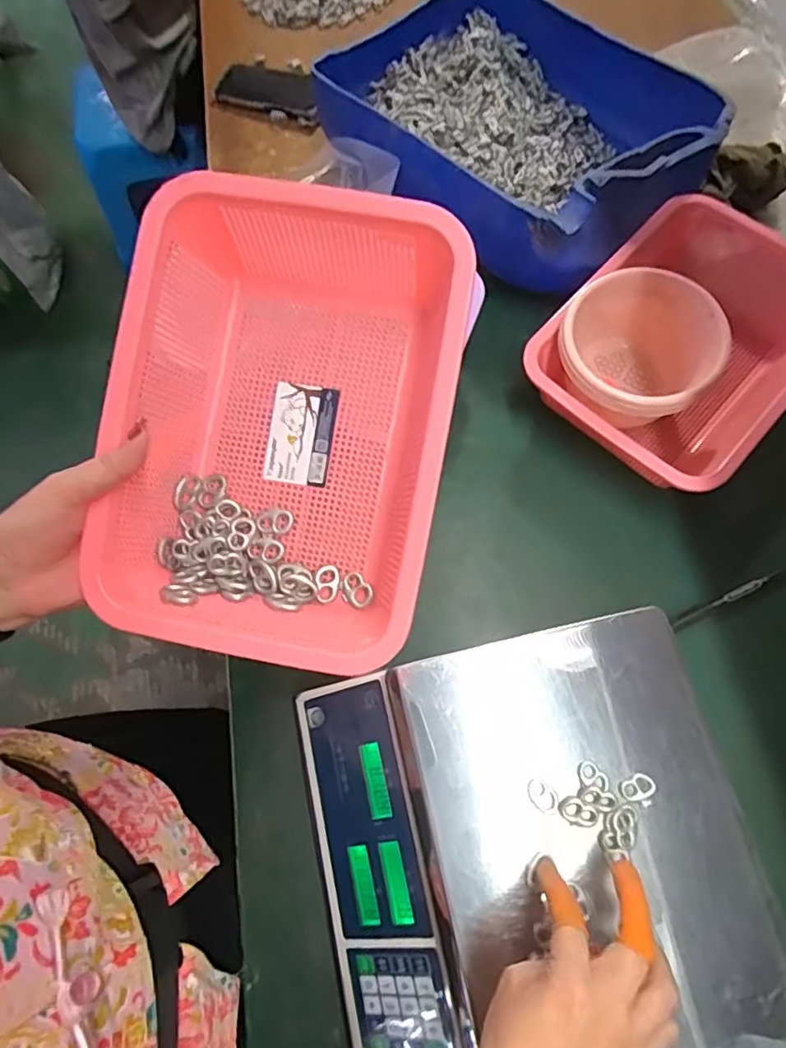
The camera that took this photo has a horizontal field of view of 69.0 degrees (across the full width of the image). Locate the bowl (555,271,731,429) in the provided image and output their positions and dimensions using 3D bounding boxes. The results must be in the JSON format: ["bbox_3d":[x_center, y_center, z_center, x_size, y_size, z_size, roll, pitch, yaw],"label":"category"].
[{"bbox_3d":[0.238,-0.159,0.582,0.143,0.119,0.139,-1,70,2],"label":"bowl"}]

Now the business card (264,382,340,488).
[{"bbox_3d":[-0.062,-0.061,0.391,0.043,0.004,0.067,9,90,1],"label":"business card"}]

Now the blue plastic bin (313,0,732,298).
[{"bbox_3d":[0.144,-0.466,0.670,0.318,0.110,0.399,-37,73,-10],"label":"blue plastic bin"}]

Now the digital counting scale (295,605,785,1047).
[{"bbox_3d":[0.095,0.241,0.435,0.309,0.085,0.286,-12,70,-2],"label":"digital counting scale"}]

